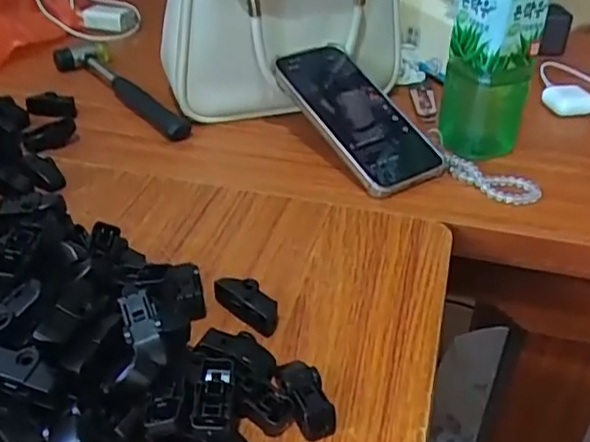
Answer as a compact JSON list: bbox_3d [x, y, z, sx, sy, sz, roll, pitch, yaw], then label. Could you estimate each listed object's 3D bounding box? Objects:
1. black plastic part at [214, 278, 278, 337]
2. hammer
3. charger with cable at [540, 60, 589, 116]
[{"bbox_3d":[-0.028,0.050,0.385,0.046,0.019,0.018,29,43,32],"label":"black plastic part"},{"bbox_3d":[-0.190,-0.142,0.660,0.062,0.022,0.252,-20,41,-28],"label":"hammer"},{"bbox_3d":[0.315,-0.152,0.686,0.086,0.024,0.145,11,36,11],"label":"charger with cable"}]

